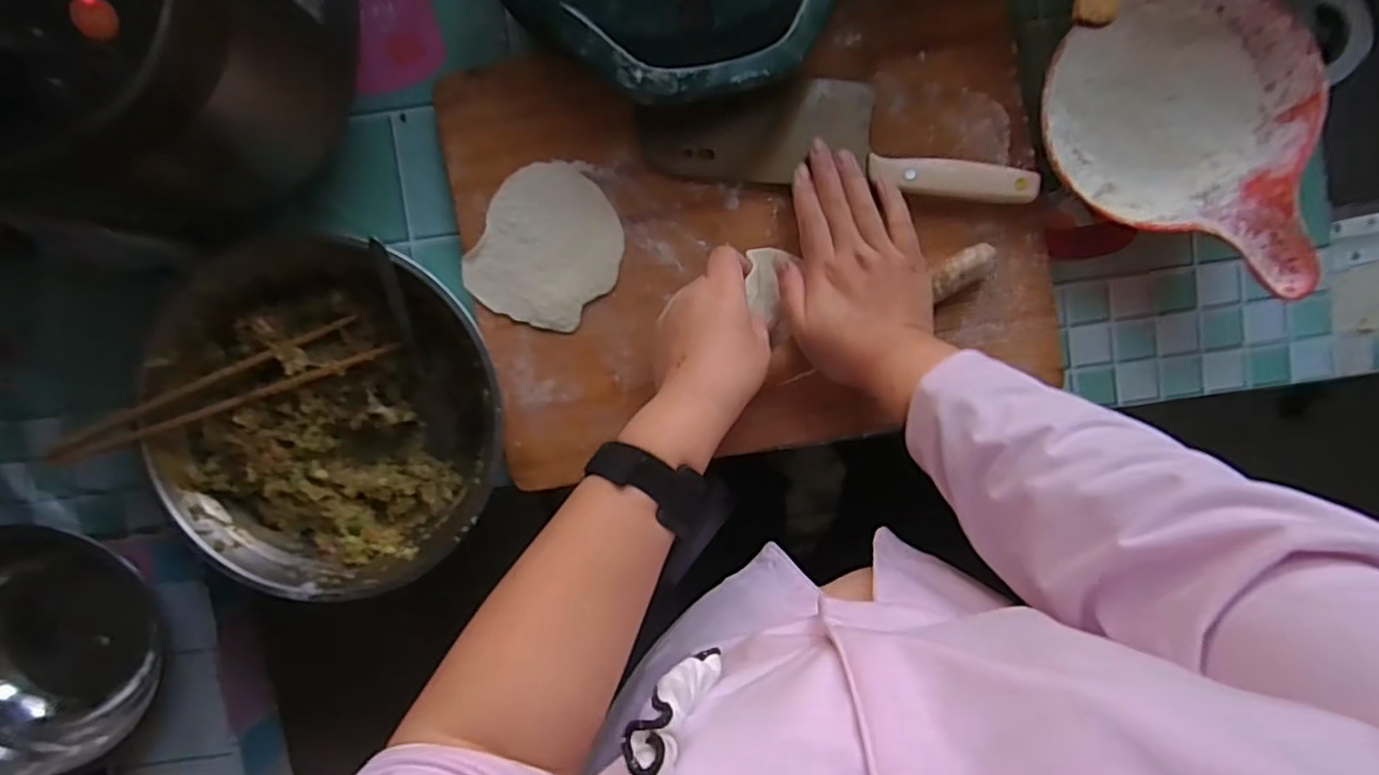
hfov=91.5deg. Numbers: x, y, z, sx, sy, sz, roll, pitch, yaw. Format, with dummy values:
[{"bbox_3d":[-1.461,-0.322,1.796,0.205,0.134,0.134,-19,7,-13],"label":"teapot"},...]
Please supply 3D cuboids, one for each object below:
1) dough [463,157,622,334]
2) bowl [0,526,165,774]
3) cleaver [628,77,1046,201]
[{"bbox_3d":[-0.106,-0.106,0.510,0.104,0.009,0.117,26,94,-1],"label":"dough"},{"bbox_3d":[-0.534,0.210,0.545,0.163,0.086,0.190,-12,94,2],"label":"bowl"},{"bbox_3d":[0.104,-0.182,0.487,0.280,0.015,0.080,10,94,5],"label":"cleaver"}]

